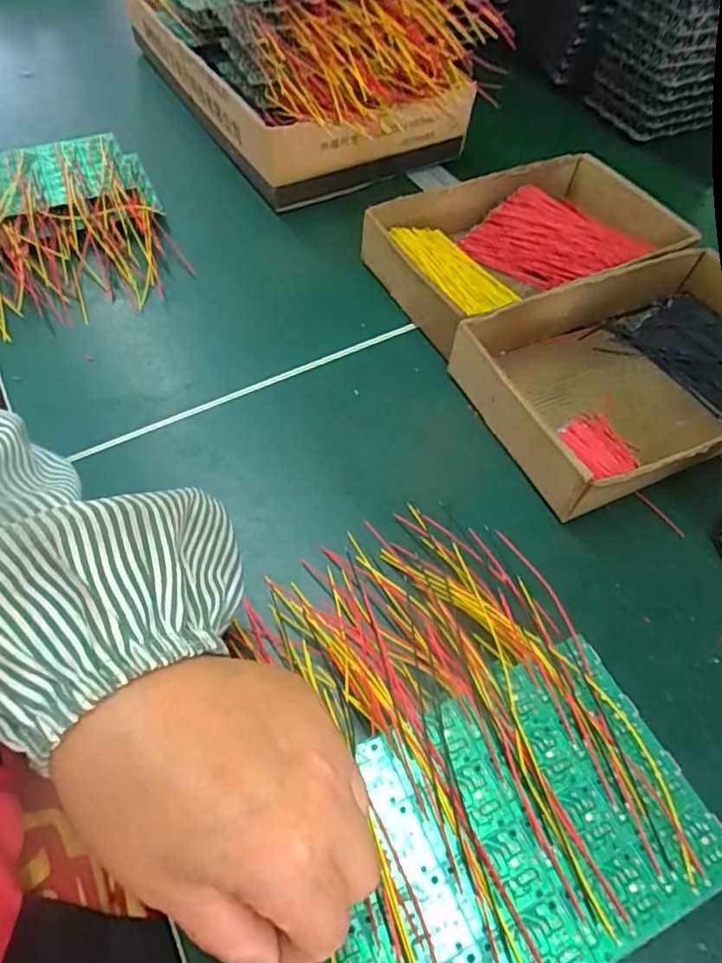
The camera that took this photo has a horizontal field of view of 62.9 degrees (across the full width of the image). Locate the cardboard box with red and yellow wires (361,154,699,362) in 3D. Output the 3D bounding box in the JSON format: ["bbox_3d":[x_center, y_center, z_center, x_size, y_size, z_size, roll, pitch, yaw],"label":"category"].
[{"bbox_3d":[0.132,-0.190,0.472,0.226,0.046,0.148,-24,59,-14],"label":"cardboard box with red and yellow wires"}]

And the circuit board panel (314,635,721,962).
[{"bbox_3d":[0.047,0.139,0.229,0.168,0.008,0.100,-22,59,-13],"label":"circuit board panel"}]

